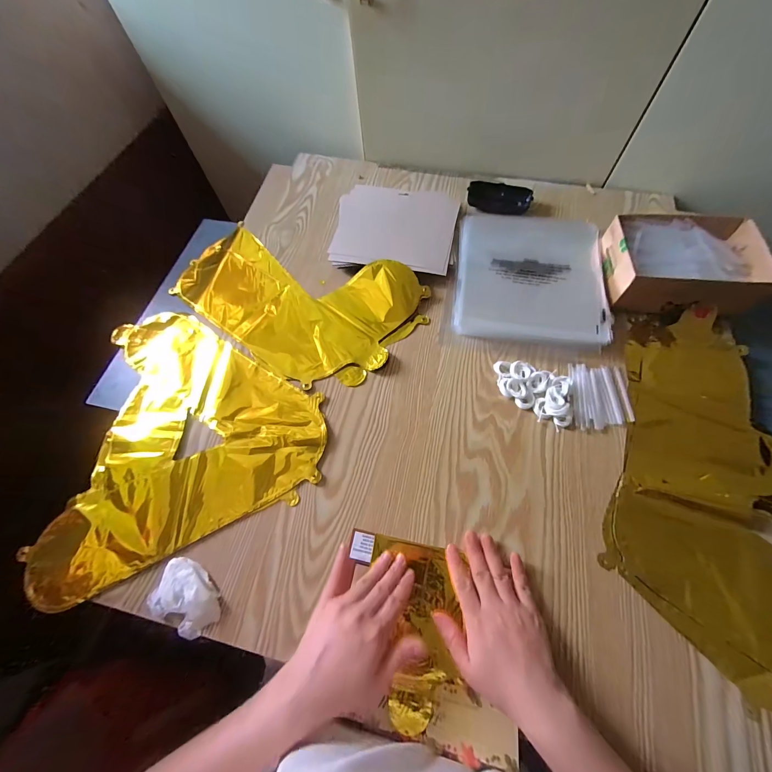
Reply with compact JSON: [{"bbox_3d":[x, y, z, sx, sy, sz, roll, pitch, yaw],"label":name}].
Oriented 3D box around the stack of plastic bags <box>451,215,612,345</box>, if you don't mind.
[{"bbox_3d":[0.221,-0.179,0.518,0.214,0.028,0.242,7,66,6],"label":"stack of plastic bags"}]

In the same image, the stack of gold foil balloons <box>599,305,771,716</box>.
[{"bbox_3d":[0.383,0.093,0.392,0.198,0.020,0.419,18,68,11],"label":"stack of gold foil balloons"}]

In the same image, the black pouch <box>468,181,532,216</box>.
[{"bbox_3d":[0.206,-0.343,0.604,0.110,0.020,0.055,6,66,6],"label":"black pouch"}]

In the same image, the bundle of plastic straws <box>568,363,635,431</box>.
[{"bbox_3d":[0.285,0.013,0.441,0.076,0.009,0.092,3,66,4],"label":"bundle of plastic straws"}]

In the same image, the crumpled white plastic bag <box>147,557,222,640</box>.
[{"bbox_3d":[-0.218,0.229,0.357,0.080,0.020,0.056,34,72,17],"label":"crumpled white plastic bag"}]

